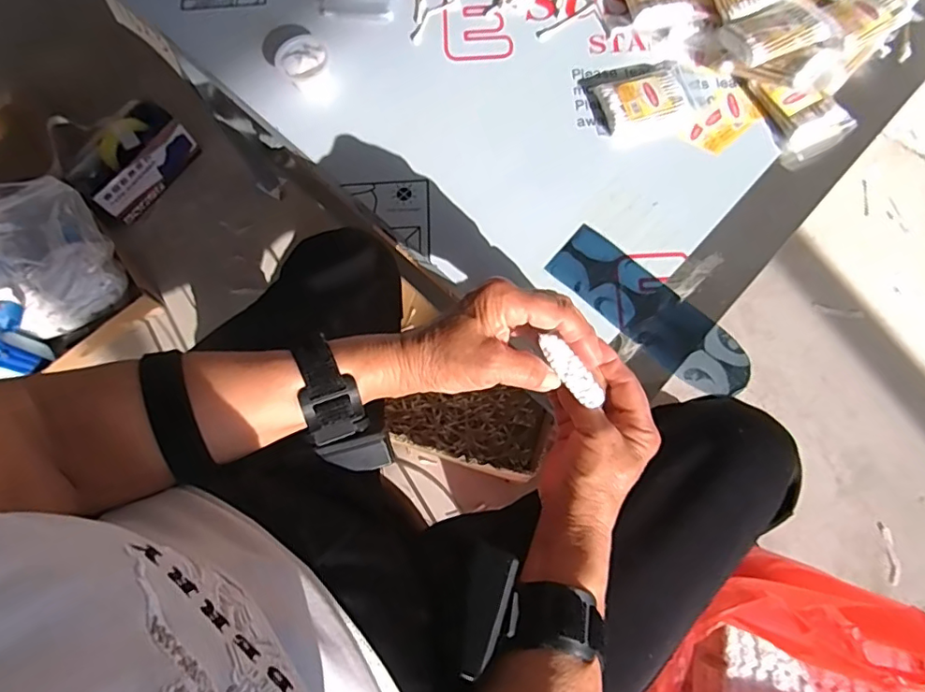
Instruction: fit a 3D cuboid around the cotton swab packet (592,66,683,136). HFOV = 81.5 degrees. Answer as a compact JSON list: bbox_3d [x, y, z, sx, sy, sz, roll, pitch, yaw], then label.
[{"bbox_3d":[0.175,-0.239,0.520,0.084,0.017,0.052,-13,74,-2],"label":"cotton swab packet"}]

